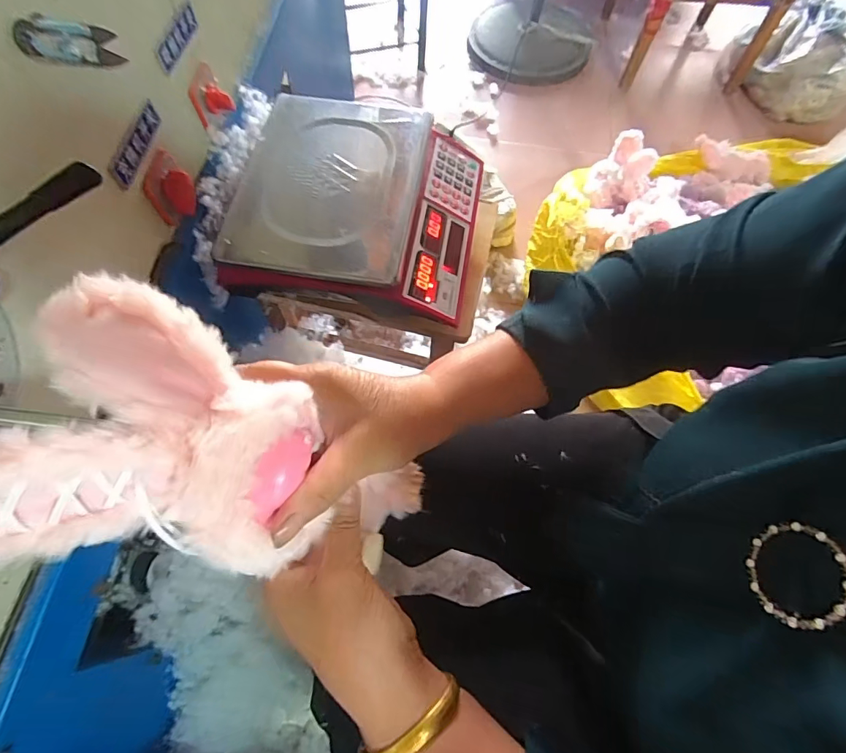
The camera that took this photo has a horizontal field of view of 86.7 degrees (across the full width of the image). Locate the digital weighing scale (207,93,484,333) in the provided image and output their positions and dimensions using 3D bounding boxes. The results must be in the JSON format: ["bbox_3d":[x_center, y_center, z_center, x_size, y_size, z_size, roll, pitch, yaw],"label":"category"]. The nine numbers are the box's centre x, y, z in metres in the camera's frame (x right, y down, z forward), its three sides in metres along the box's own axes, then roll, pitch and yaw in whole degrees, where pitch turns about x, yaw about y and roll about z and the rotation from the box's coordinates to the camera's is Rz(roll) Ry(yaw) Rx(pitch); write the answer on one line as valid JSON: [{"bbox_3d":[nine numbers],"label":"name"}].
[{"bbox_3d":[-0.083,-0.237,0.613,0.309,0.081,0.296,8,67,1],"label":"digital weighing scale"}]

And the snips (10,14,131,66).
[{"bbox_3d":[-0.285,-0.273,0.366,0.007,0.029,0.114,5,33,0],"label":"snips"}]

